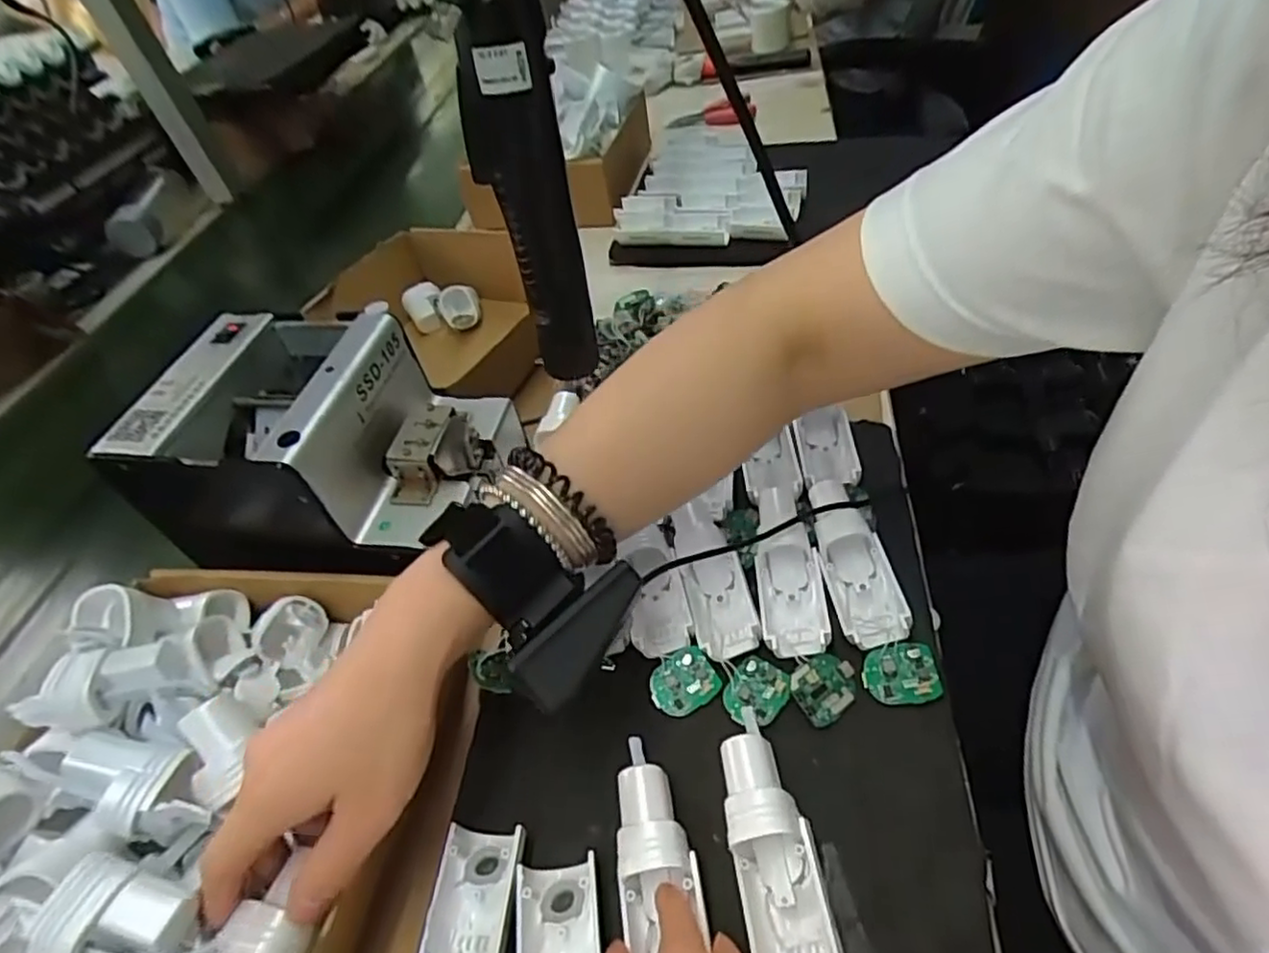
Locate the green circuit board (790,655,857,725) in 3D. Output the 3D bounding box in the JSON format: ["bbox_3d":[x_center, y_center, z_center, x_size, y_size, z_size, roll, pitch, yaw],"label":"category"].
[{"bbox_3d":[0.096,0.106,0.340,0.034,0.004,0.029,-28,69,-23],"label":"green circuit board"}]

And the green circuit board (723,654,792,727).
[{"bbox_3d":[0.062,0.110,0.345,0.029,0.005,0.035,23,61,27],"label":"green circuit board"}]

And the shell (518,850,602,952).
[{"bbox_3d":[-0.031,0.192,0.281,0.033,0.013,0.057,-11,46,2],"label":"shell"}]

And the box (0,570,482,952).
[{"bbox_3d":[-0.200,0.144,0.314,0.189,0.084,0.211,1,48,12],"label":"box"}]

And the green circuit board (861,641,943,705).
[{"bbox_3d":[0.134,0.099,0.339,0.036,0.004,0.029,-9,64,13],"label":"green circuit board"}]

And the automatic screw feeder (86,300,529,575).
[{"bbox_3d":[-0.180,-0.014,0.400,0.187,0.107,0.141,3,48,14],"label":"automatic screw feeder"}]

